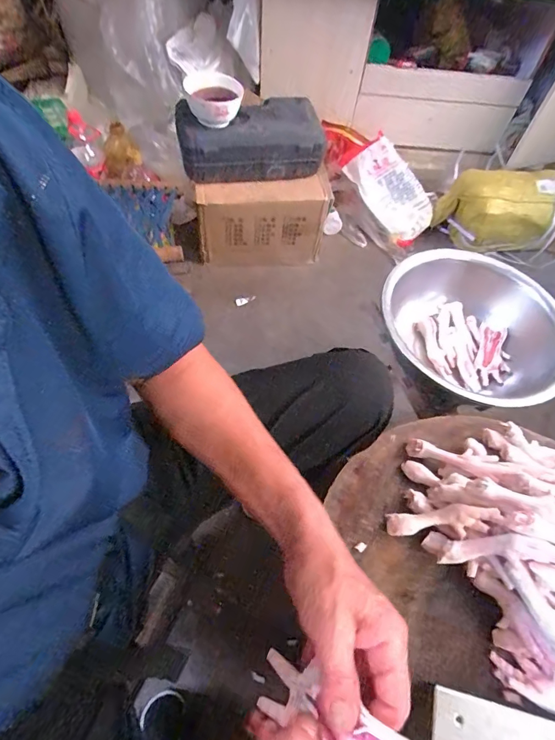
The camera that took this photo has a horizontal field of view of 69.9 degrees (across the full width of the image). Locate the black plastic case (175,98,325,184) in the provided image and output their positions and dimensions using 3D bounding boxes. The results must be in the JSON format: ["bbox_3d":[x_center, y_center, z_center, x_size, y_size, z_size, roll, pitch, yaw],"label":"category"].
[{"bbox_3d":[-0.067,-0.545,0.942,0.318,0.116,0.152,-6,60,-8],"label":"black plastic case"}]

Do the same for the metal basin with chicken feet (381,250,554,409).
[{"bbox_3d":[0.326,-0.052,0.690,0.288,0.120,0.293,2,59,-3],"label":"metal basin with chicken feet"}]

